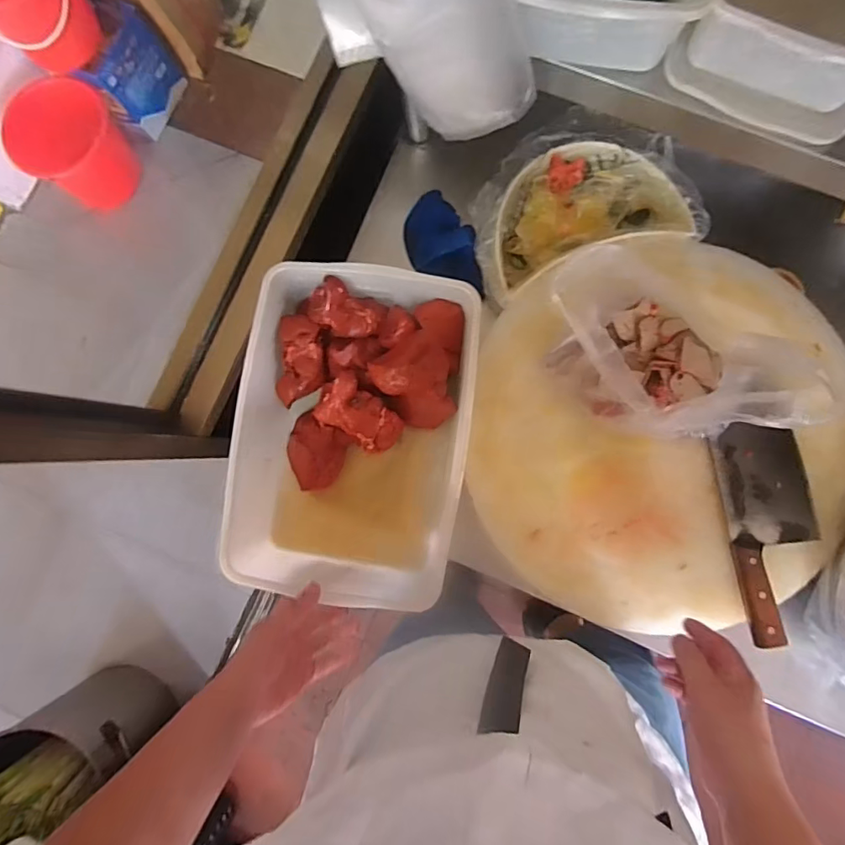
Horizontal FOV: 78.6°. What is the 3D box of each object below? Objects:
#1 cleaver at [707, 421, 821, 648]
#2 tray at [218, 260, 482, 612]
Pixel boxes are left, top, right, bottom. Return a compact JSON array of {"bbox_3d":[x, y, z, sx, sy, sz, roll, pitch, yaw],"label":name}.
[{"bbox_3d":[0.404,0.120,0.598,0.098,0.027,0.256,-8,86,4],"label":"cleaver"},{"bbox_3d":[-0.080,0.014,0.653,0.266,0.116,0.392,7,87,5],"label":"tray"}]

